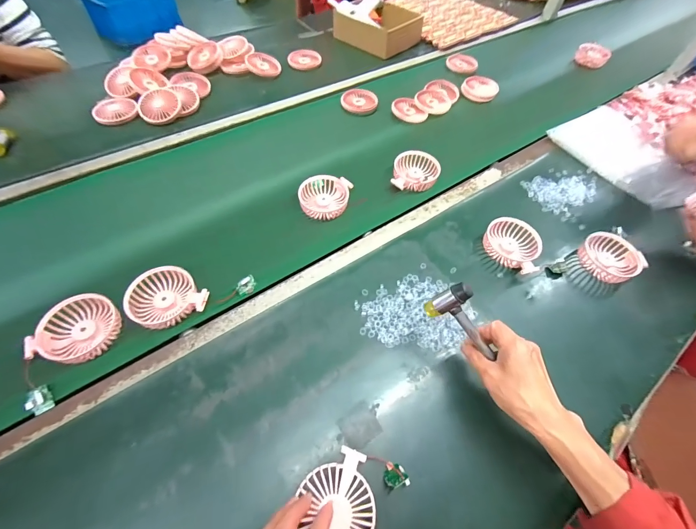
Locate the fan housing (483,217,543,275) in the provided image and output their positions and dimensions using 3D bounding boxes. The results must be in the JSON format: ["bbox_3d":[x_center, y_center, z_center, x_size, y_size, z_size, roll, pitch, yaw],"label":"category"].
[{"bbox_3d":[0.282,-0.033,0.550,0.097,0.030,0.083,40,65,18],"label":"fan housing"}]

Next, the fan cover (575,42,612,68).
[{"bbox_3d":[0.732,-0.625,0.960,0.088,0.028,0.092,29,60,14],"label":"fan cover"}]

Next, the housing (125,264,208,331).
[{"bbox_3d":[-0.259,0.045,0.463,0.100,0.034,0.087,-20,62,-15],"label":"housing"}]

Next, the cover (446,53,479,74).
[{"bbox_3d":[0.330,-0.580,0.924,0.087,0.021,0.087,16,60,6],"label":"cover"}]

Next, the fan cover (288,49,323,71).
[{"bbox_3d":[-0.118,-0.556,0.868,0.081,0.014,0.090,-38,68,-23],"label":"fan cover"}]

